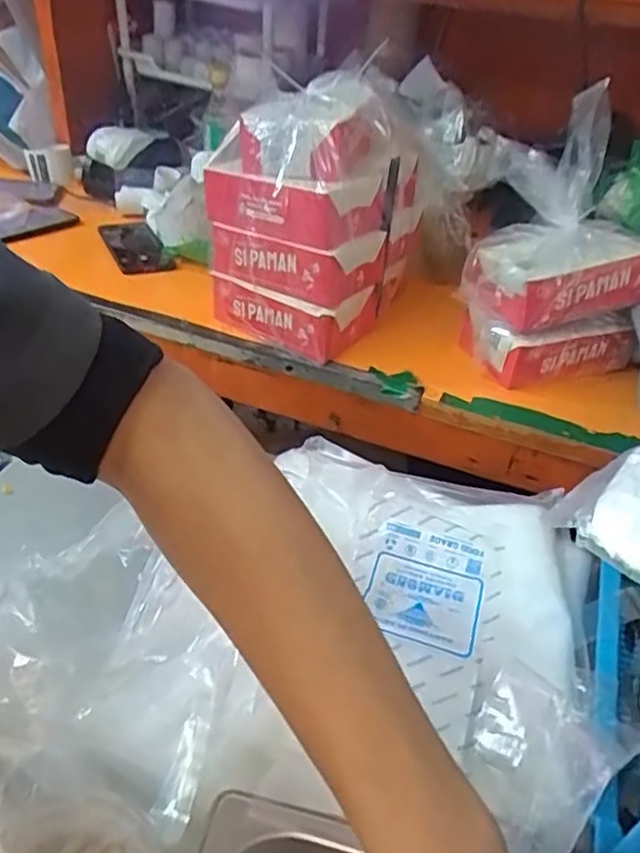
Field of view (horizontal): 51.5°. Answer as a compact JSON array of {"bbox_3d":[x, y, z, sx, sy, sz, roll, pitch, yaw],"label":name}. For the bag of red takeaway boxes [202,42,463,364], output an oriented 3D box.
[{"bbox_3d":[0.005,-0.258,0.801,0.192,0.246,0.238,29,44,27],"label":"bag of red takeaway boxes"}]

